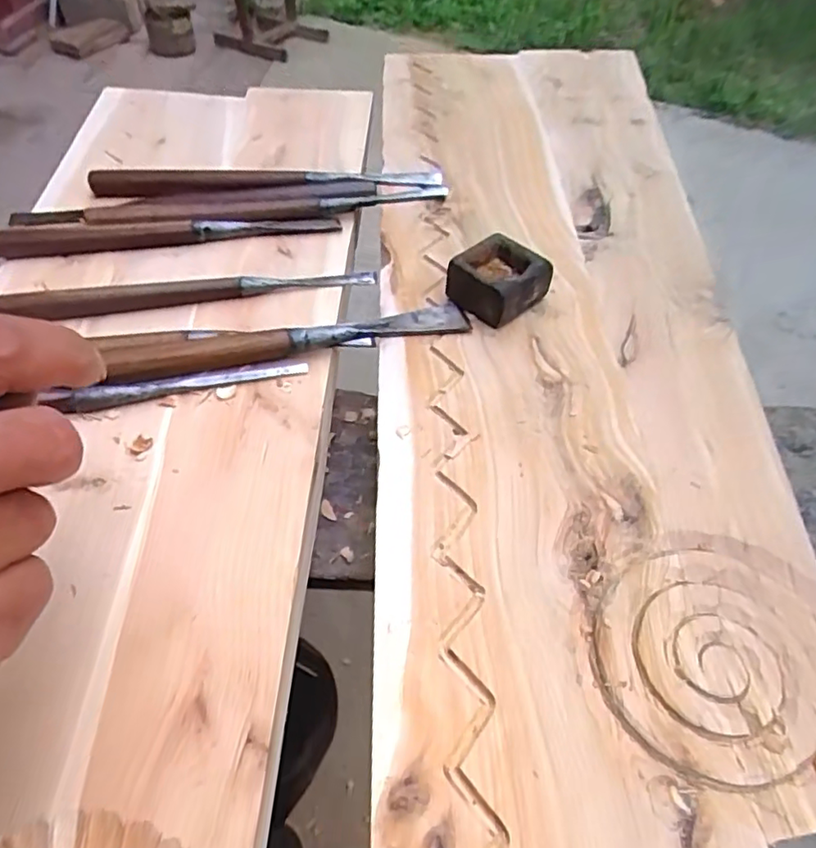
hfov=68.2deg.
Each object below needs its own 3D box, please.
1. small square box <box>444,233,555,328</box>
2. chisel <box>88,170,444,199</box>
[{"bbox_3d":[0.054,-0.088,0.370,0.051,0.028,0.046,-36,60,-27],"label":"small square box"},{"bbox_3d":[-0.106,-0.181,0.453,0.258,0.015,0.023,-2,51,-4],"label":"chisel"}]

